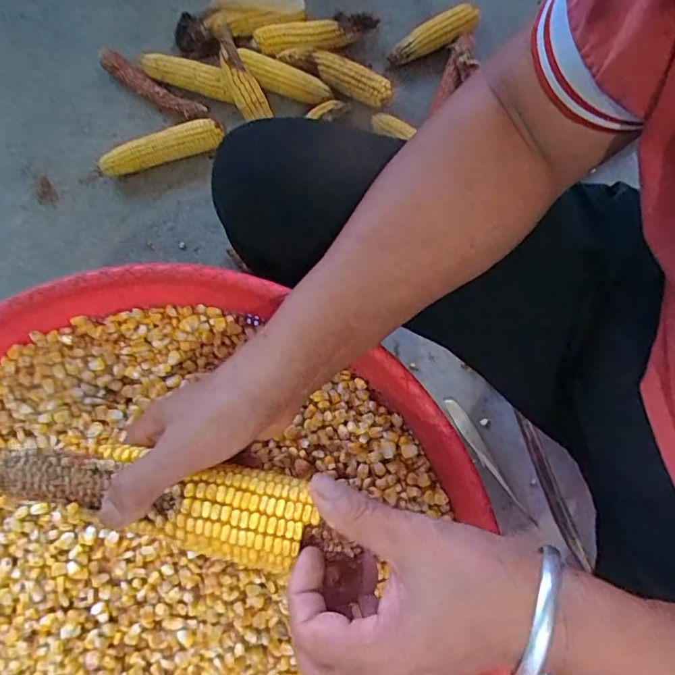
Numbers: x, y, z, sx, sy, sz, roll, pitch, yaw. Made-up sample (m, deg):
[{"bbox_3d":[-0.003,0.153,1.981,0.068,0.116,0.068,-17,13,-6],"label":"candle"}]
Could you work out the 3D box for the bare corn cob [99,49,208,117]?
[{"bbox_3d":[-0.311,-0.417,0.839,0.185,0.039,0.032,28,80,-6],"label":"bare corn cob"}]

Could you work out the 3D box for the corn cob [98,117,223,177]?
[{"bbox_3d":[-0.290,-0.312,0.820,0.201,0.045,0.038,-14,78,-2],"label":"corn cob"}]

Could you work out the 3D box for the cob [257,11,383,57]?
[{"bbox_3d":[-0.033,-0.520,0.864,0.210,0.042,0.052,-11,78,-1],"label":"cob"}]

